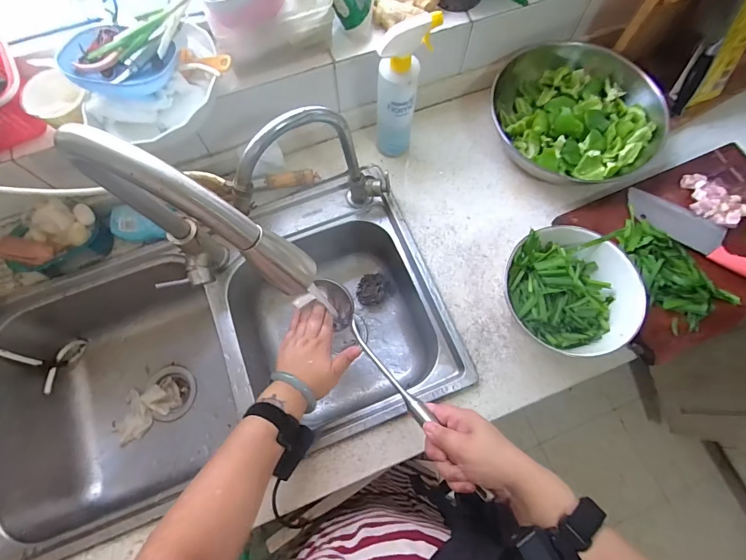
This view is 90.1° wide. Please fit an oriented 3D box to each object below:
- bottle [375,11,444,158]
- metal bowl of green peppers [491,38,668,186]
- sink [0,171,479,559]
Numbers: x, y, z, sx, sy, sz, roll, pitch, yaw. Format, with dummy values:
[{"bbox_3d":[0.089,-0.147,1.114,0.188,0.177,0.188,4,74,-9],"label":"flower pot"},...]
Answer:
[{"bbox_3d":[0.049,-0.292,0.615,0.082,0.250,0.057,0,71,0],"label":"bottle"},{"bbox_3d":[0.378,-0.311,0.689,0.262,0.114,0.262,0,71,0],"label":"metal bowl of green peppers"},{"bbox_3d":[-0.278,0.121,0.715,0.772,0.247,0.461,-21,73,-7],"label":"sink"}]

